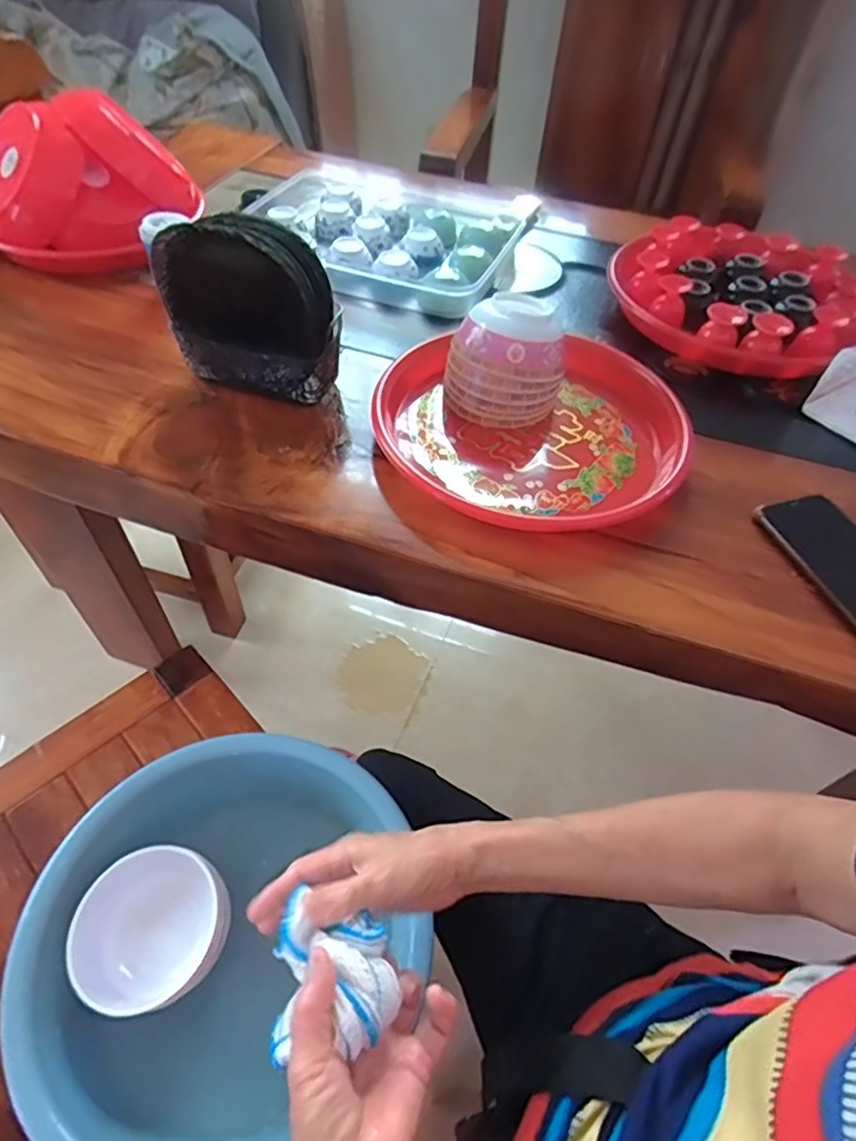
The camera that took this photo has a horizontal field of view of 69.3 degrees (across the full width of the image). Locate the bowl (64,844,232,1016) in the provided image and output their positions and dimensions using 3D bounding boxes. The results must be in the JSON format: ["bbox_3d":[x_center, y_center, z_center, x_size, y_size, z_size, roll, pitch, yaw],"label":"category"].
[{"bbox_3d":[-0.222,0.288,0.500,0.116,0.052,0.114,2,51,-2],"label":"bowl"}]

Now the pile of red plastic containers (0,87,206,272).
[{"bbox_3d":[-0.424,-0.473,0.749,0.242,0.135,0.188,4,51,0],"label":"pile of red plastic containers"}]

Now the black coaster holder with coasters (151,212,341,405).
[{"bbox_3d":[-0.159,-0.238,0.569,0.153,0.155,0.070,19,53,11],"label":"black coaster holder with coasters"}]

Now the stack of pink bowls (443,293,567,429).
[{"bbox_3d":[0.074,-0.199,0.590,0.109,0.088,0.088,11,52,5],"label":"stack of pink bowls"}]

